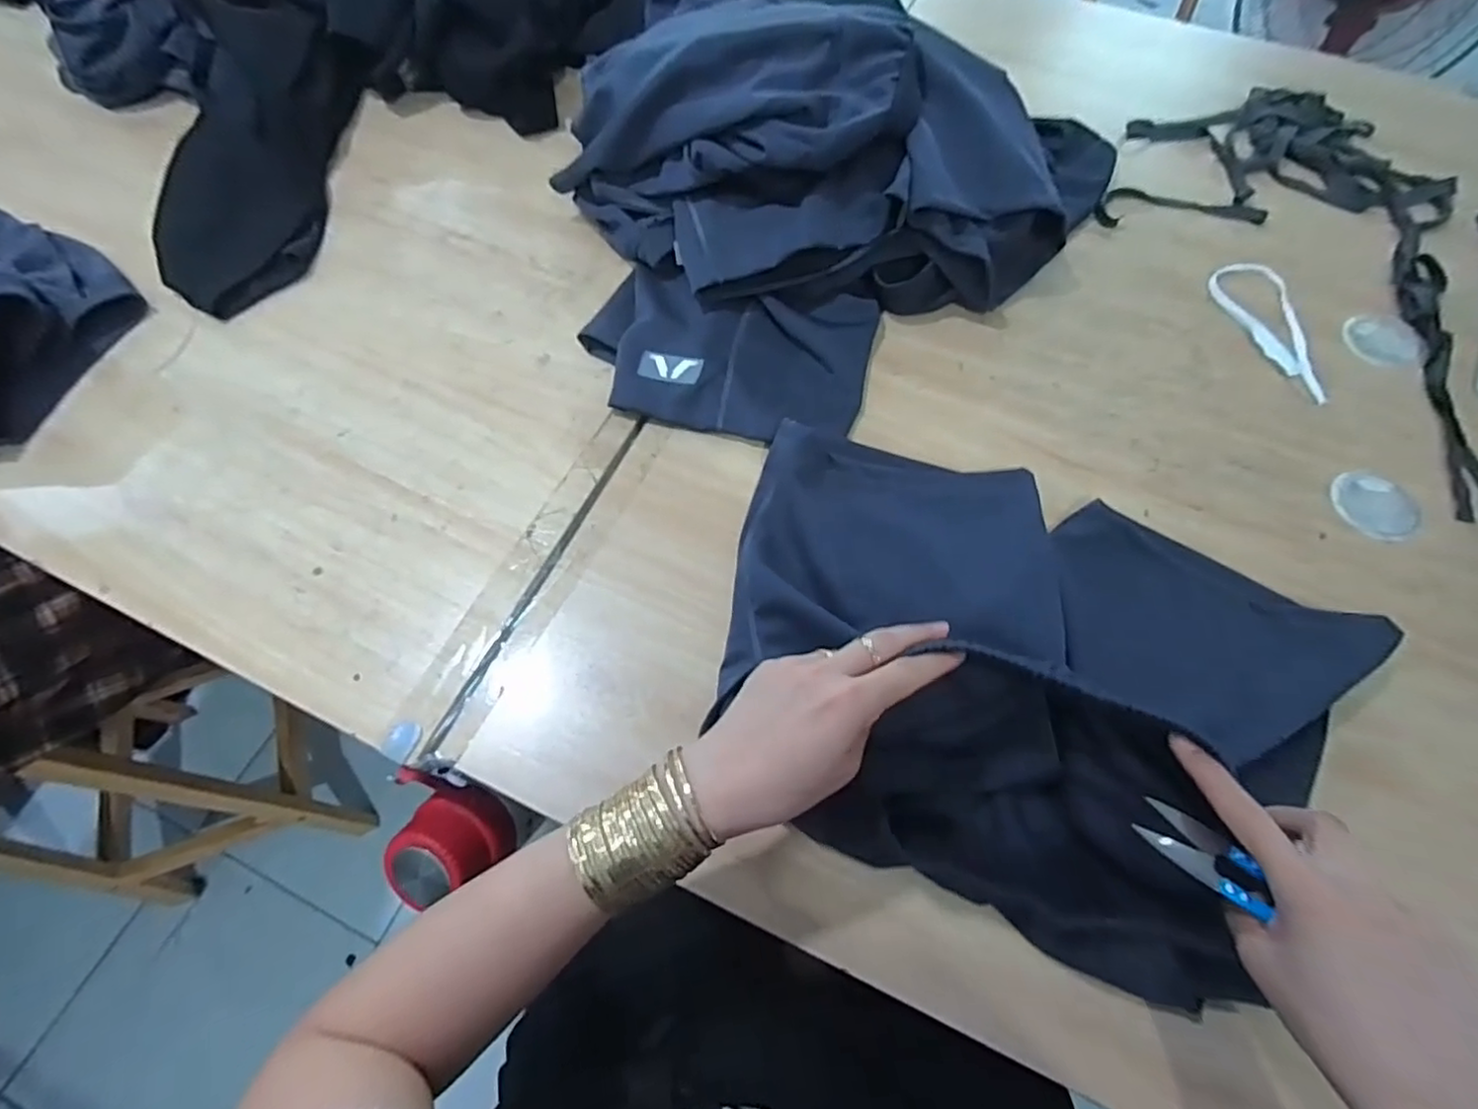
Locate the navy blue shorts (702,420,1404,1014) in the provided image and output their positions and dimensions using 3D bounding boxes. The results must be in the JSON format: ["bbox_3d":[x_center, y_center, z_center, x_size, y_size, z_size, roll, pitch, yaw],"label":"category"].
[{"bbox_3d":[0.190,0.067,0.430,0.428,0.116,0.309,24,69,8],"label":"navy blue shorts"}]

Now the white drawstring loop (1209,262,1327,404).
[{"bbox_3d":[0.526,-0.222,0.627,0.070,0.007,0.168,-20,67,-10],"label":"white drawstring loop"}]

